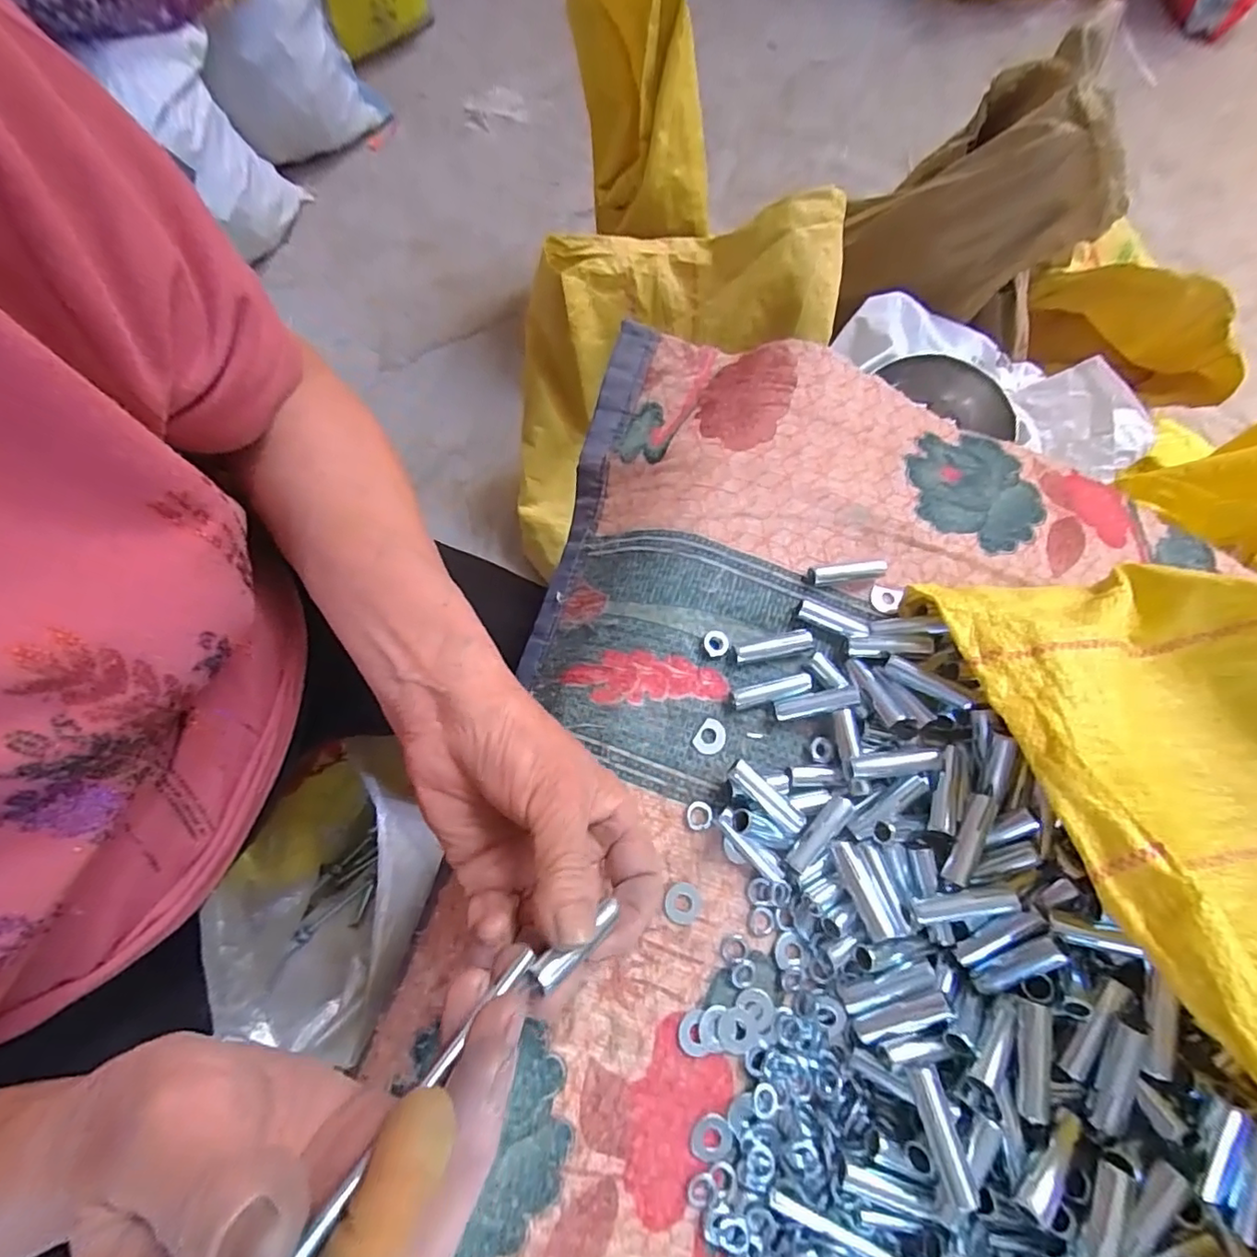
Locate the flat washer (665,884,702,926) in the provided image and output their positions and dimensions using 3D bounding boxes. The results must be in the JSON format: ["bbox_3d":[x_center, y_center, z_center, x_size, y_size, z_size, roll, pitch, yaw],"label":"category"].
[{"bbox_3d":[0.026,0.135,0.286,0.018,0.004,0.018,1,74,-4],"label":"flat washer"}]

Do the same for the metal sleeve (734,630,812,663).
[{"bbox_3d":[0.078,0.010,0.315,0.042,0.008,0.010,-13,76,-8],"label":"metal sleeve"}]

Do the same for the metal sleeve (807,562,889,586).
[{"bbox_3d":[0.123,-0.031,0.327,0.044,0.009,0.009,-7,75,-7],"label":"metal sleeve"}]

